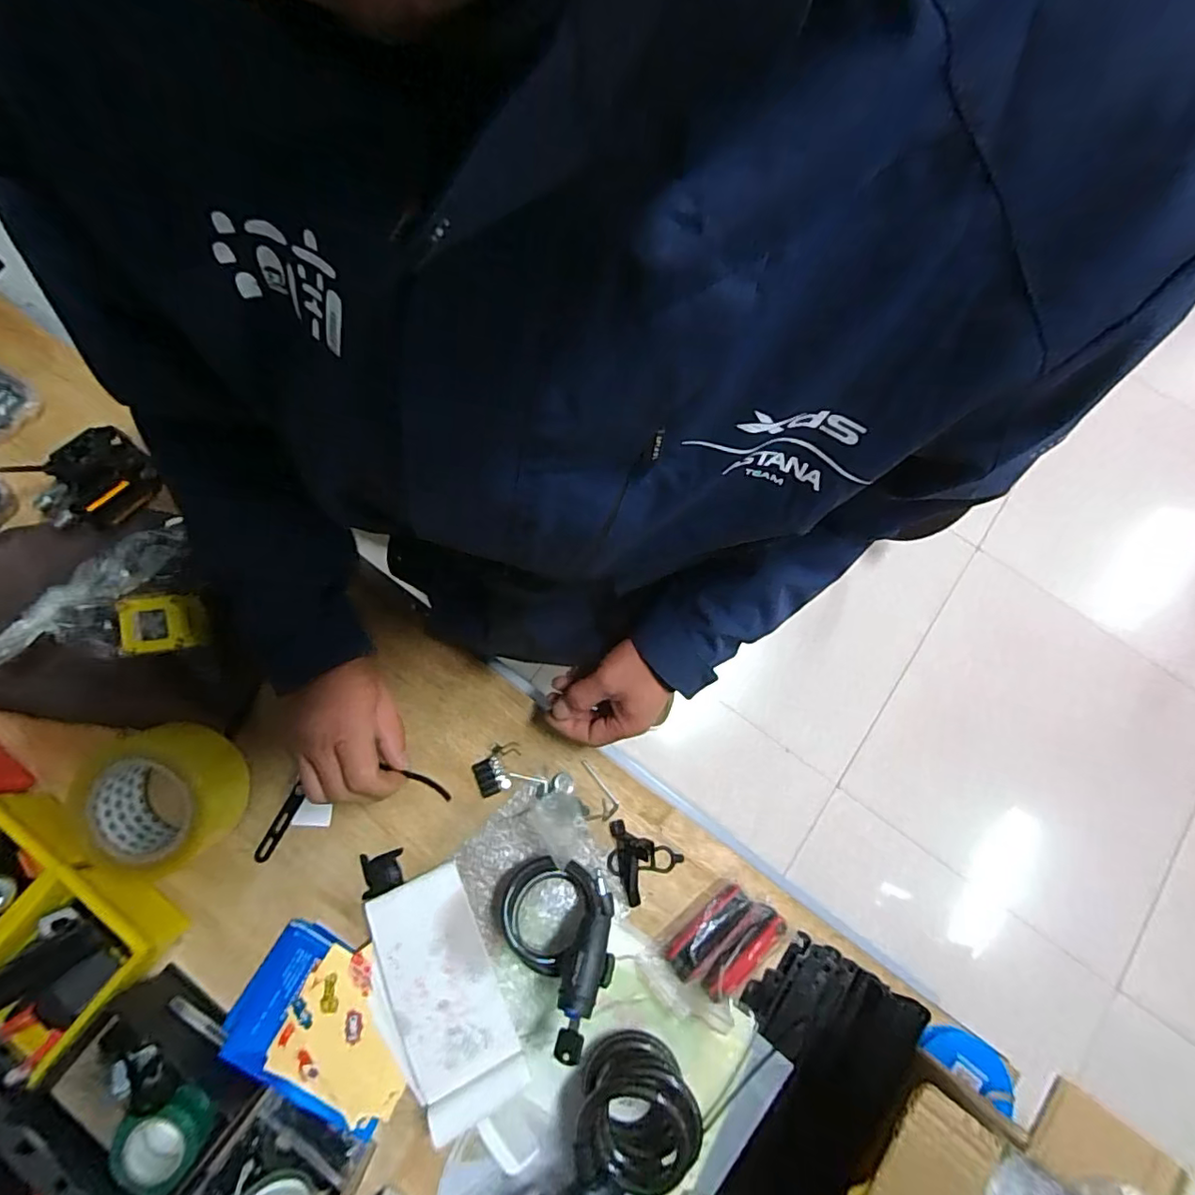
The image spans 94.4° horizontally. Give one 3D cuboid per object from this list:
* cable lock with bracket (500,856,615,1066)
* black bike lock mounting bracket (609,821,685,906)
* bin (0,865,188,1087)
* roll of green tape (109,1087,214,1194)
[{"bbox_3d":[-0.039,0.295,0.474,0.104,0.062,0.117,26,78,5],"label":"cable lock with bracket"},{"bbox_3d":[0.036,0.255,0.522,0.072,0.020,0.057,28,78,5],"label":"black bike lock mounting bracket"},{"bbox_3d":[-0.437,0.300,0.456,0.108,0.060,0.138,38,79,7],"label":"bin"},{"bbox_3d":[-0.331,0.413,0.426,0.059,0.029,0.065,41,79,8],"label":"roll of green tape"}]

